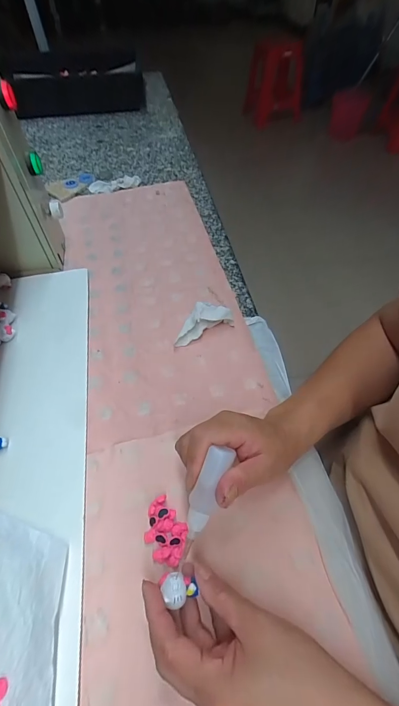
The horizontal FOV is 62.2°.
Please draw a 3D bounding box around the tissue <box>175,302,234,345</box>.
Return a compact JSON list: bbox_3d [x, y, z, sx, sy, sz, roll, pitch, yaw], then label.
[{"bbox_3d":[-0.002,-0.046,0.455,0.083,0.023,0.049,-22,56,-14],"label":"tissue"}]

